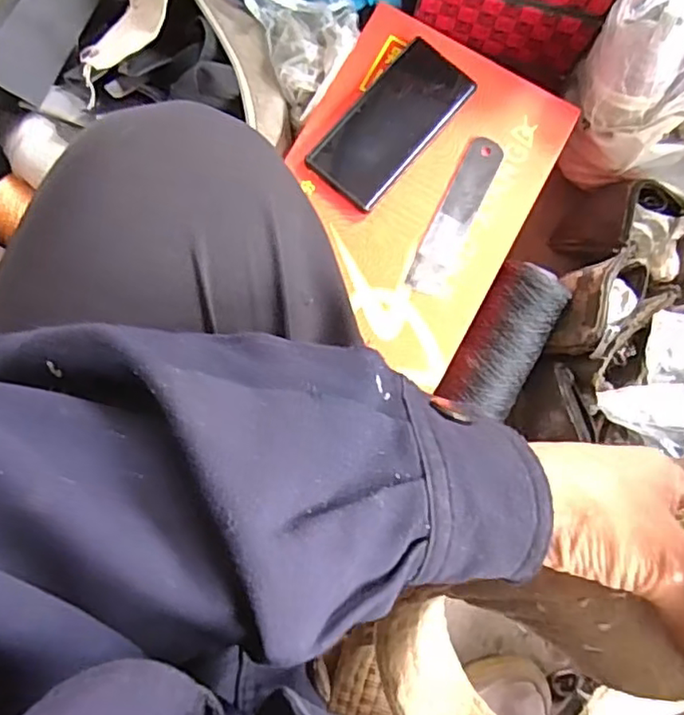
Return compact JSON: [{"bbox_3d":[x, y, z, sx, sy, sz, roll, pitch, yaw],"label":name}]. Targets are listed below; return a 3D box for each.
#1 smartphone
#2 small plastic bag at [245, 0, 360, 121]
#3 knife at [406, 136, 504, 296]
[{"bbox_3d":[0.044,-0.206,0.549,0.071,0.015,0.155,41,83,2],"label":"smartphone"},{"bbox_3d":[-0.024,-0.286,0.545,0.088,0.034,0.105,-25,85,-6],"label":"small plastic bag"},{"bbox_3d":[0.103,-0.127,0.550,0.035,0.004,0.150,24,82,0],"label":"knife"}]

